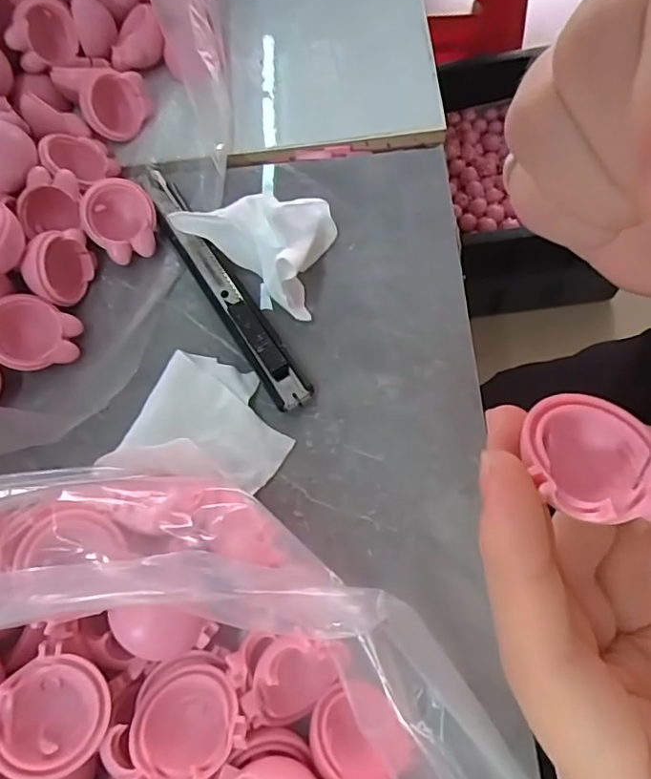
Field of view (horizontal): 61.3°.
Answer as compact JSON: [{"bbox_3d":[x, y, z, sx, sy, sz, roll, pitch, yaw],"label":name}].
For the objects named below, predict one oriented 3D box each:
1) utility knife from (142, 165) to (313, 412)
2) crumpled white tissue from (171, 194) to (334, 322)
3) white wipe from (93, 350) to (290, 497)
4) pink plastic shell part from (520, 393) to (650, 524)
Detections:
[{"bbox_3d":[-0.046,-0.047,0.225,0.014,0.010,0.135,-31,67,-8],"label":"utility knife"},{"bbox_3d":[-0.022,-0.065,0.222,0.066,0.027,0.045,41,76,19],"label":"crumpled white tissue"},{"bbox_3d":[-0.043,0.011,0.204,0.059,0.007,0.048,9,68,9],"label":"white wipe"},{"bbox_3d":[0.057,0.015,0.118,0.030,0.011,0.028,1,63,-2],"label":"pink plastic shell part"}]

